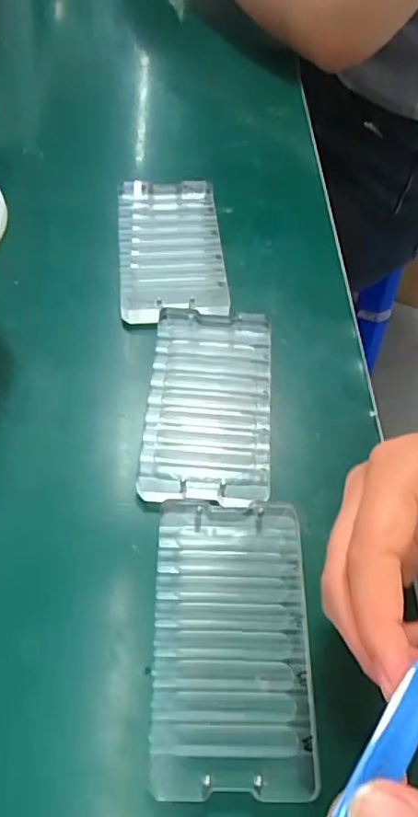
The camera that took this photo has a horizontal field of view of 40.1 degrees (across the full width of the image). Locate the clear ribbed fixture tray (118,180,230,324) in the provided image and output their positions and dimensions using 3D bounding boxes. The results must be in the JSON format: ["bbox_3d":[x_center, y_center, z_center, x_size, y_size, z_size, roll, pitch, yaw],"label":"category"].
[{"bbox_3d":[-0.026,-0.108,0.382,0.066,0.011,0.122,-3,57,-5],"label":"clear ribbed fixture tray"}]

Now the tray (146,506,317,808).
[{"bbox_3d":[0.010,0.099,0.255,0.067,0.012,0.121,2,58,-2],"label":"tray"}]

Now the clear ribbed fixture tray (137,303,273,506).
[{"bbox_3d":[0.000,-0.006,0.320,0.066,0.012,0.123,4,57,0],"label":"clear ribbed fixture tray"}]

